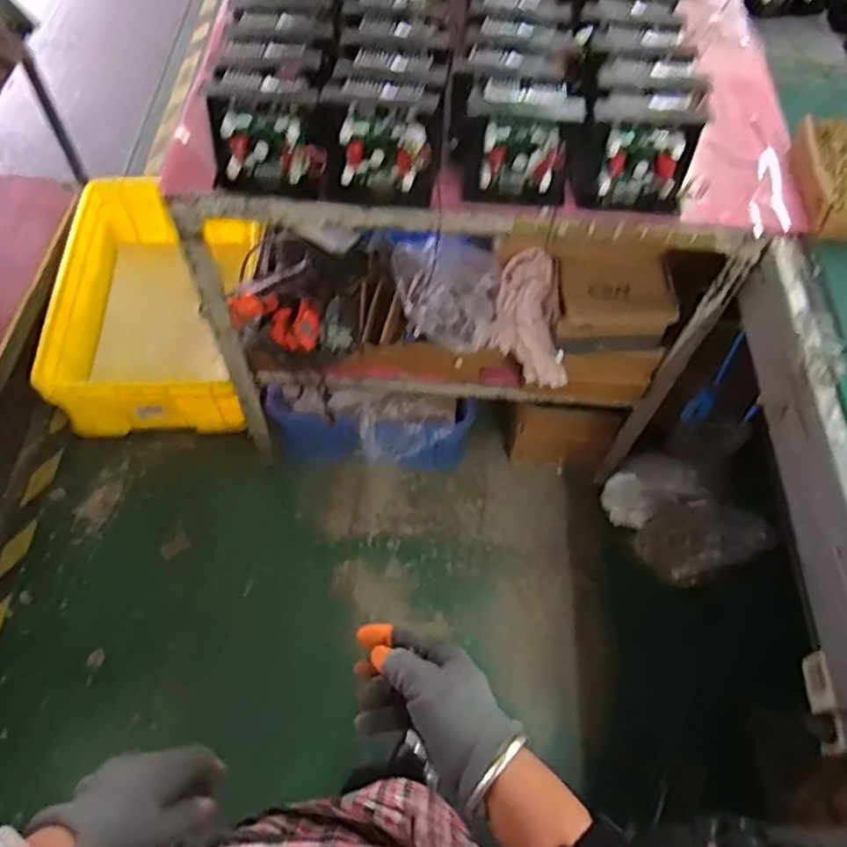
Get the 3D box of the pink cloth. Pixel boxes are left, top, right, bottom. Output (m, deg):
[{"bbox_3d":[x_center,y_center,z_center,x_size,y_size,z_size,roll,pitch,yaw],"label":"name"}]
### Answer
[{"bbox_3d":[0.168,-0.169,1.119,0.119,0.076,0.227,-9,97,-8],"label":"pink cloth"}]

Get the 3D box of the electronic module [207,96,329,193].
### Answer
[{"bbox_3d":[-0.186,-0.326,0.822,0.134,0.098,0.027,7,38,-1],"label":"electronic module"}]

